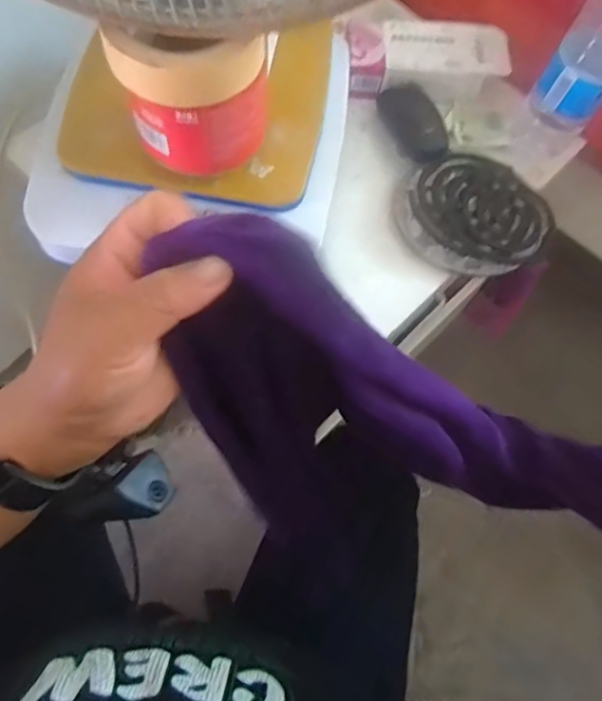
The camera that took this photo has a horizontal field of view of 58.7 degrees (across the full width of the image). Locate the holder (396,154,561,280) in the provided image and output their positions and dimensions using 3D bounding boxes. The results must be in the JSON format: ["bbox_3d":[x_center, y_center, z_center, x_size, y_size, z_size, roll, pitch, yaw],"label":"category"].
[{"bbox_3d":[0.162,-0.132,0.514,0.126,0.024,0.128,1,65,-2],"label":"holder"}]

